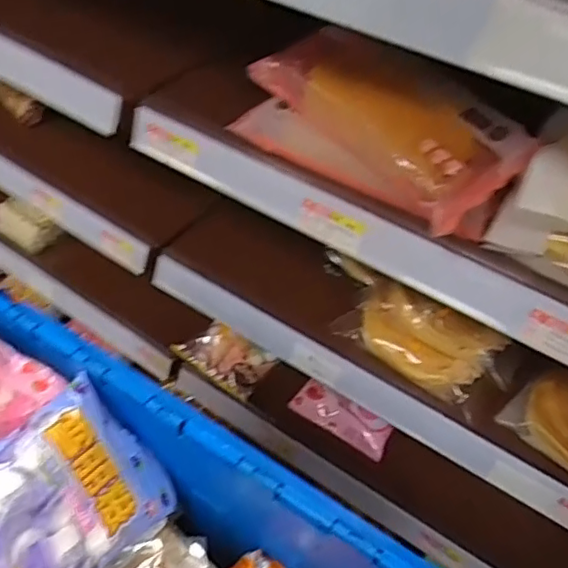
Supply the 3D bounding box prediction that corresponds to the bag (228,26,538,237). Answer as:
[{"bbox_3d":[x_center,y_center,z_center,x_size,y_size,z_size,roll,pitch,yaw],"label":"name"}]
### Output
[{"bbox_3d":[0.071,-0.125,0.487,0.098,0.090,0.234,-36,60,-28],"label":"bag"}]

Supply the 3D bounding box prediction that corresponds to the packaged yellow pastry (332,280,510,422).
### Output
[{"bbox_3d":[0.146,0.061,0.633,0.074,0.084,0.175,-35,60,-28],"label":"packaged yellow pastry"}]

